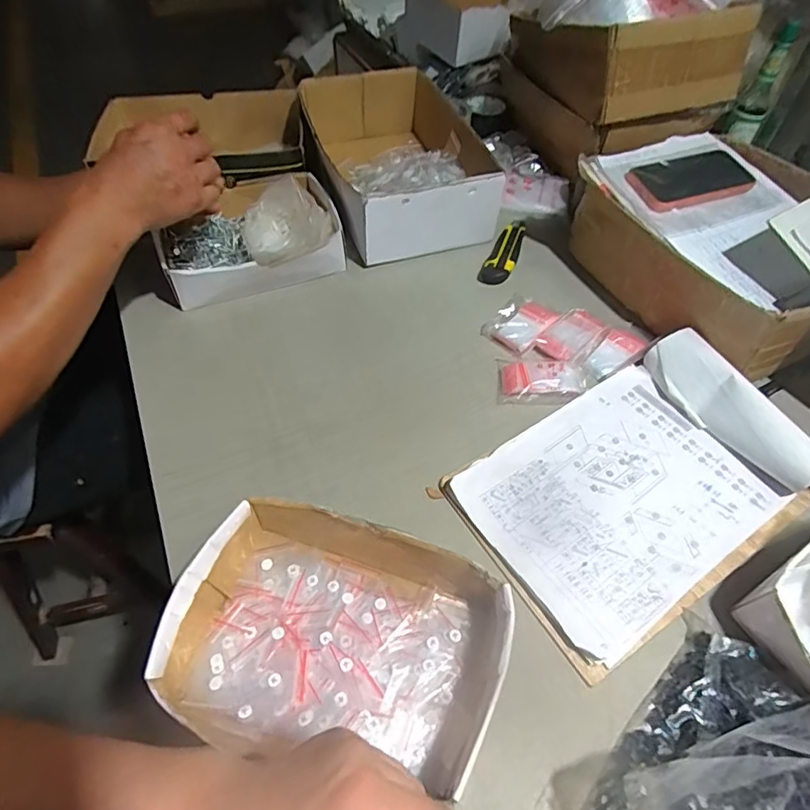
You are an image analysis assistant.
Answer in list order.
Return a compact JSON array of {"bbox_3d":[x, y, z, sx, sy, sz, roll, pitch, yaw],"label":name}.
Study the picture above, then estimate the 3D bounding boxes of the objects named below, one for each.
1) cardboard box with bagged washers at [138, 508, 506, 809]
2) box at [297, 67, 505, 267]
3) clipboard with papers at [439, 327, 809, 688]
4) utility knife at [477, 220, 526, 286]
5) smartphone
[{"bbox_3d":[-0.055,0.185,0.432,0.259,0.058,0.170,11,53,8],"label":"cardboard box with bagged washers"},{"bbox_3d":[-0.016,-0.369,0.798,0.246,0.136,0.343,-11,53,-9],"label":"box"},{"bbox_3d":[0.233,0.073,0.527,0.327,0.052,0.223,-27,60,-19],"label":"clipboard with papers"},{"bbox_3d":[0.147,-0.221,0.761,0.040,0.015,0.144,21,55,15],"label":"utility knife"},{"bbox_3d":[0.367,-0.289,0.670,0.167,0.015,0.080,-16,64,-14],"label":"smartphone"}]

